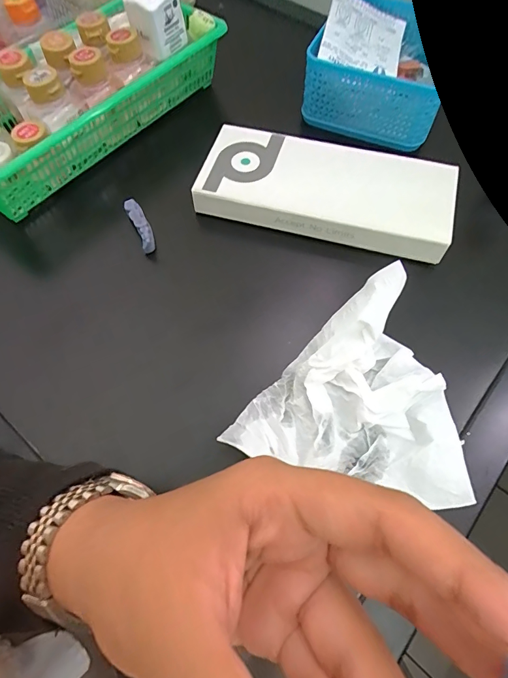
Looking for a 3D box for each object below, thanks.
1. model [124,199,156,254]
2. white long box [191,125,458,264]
[{"bbox_3d":[-0.097,-0.098,0.335,0.013,0.014,0.049,-24,67,-12],"label":"model"},{"bbox_3d":[0.061,-0.127,0.341,0.210,0.034,0.084,15,65,7],"label":"white long box"}]

